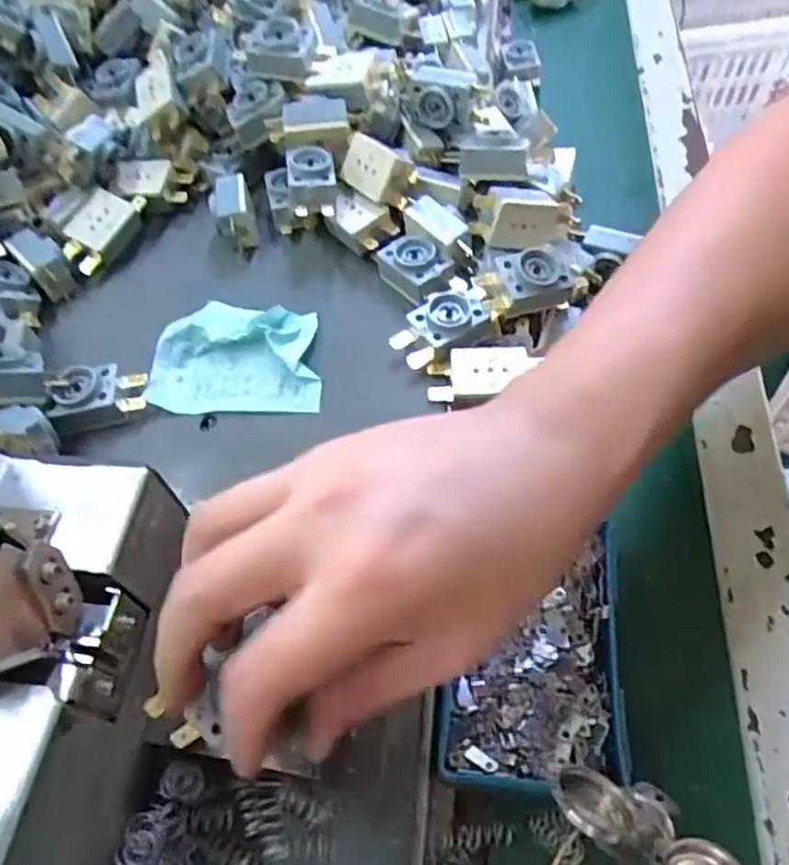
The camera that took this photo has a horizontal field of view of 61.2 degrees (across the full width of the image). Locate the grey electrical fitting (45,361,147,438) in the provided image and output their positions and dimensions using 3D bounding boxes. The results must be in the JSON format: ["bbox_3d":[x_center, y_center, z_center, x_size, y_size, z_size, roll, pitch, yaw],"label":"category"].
[{"bbox_3d":[-0.151,-0.019,0.337,0.045,0.014,0.028,-16,57,-7],"label":"grey electrical fitting"}]

